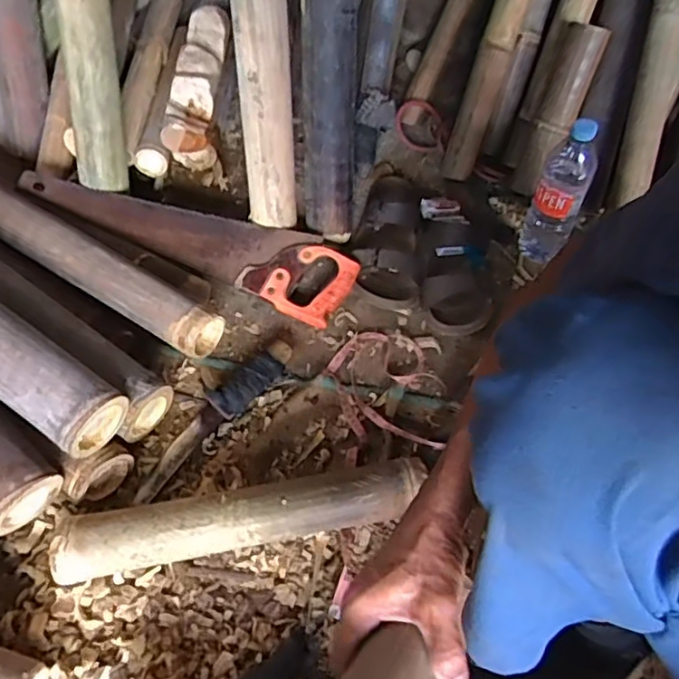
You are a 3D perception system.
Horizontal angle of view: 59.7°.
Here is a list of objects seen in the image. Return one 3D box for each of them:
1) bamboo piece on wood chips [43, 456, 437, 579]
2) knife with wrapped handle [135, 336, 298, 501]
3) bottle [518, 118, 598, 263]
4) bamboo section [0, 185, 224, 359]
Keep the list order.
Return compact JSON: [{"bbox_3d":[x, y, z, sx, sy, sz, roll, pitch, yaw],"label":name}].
[{"bbox_3d":[-0.103,0.201,0.664,0.397,0.065,0.060,-9,56,-8],"label":"bamboo piece on wood chips"},{"bbox_3d":[-0.161,0.096,0.756,0.042,0.039,0.259,36,61,20],"label":"knife with wrapped handle"},{"bbox_3d":[0.325,-0.217,0.868,0.070,0.224,0.081,21,57,12],"label":"bottle"},{"bbox_3d":[-0.437,-0.159,0.822,0.642,0.075,0.073,30,59,17],"label":"bamboo section"}]

